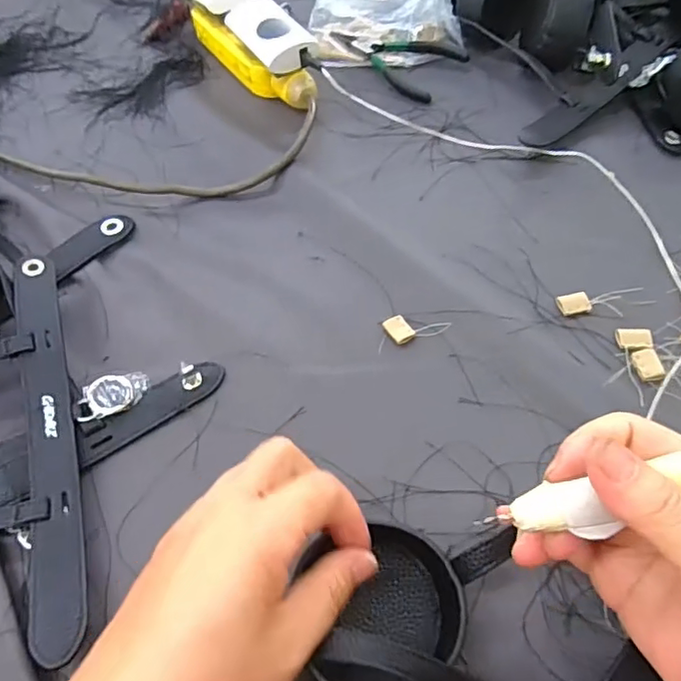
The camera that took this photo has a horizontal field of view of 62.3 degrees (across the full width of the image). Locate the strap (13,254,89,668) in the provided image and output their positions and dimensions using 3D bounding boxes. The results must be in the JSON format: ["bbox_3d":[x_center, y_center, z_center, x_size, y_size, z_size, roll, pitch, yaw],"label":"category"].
[{"bbox_3d":[-0.175,0.050,0.336,0.027,0.025,0.262,-18,56,-8],"label":"strap"}]

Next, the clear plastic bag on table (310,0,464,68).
[{"bbox_3d":[0.042,-0.348,0.581,0.135,0.066,0.127,-14,55,-5],"label":"clear plastic bag on table"}]

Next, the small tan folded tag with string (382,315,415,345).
[{"bbox_3d":[0.040,-0.008,0.380,0.016,0.004,0.021,-29,58,-15],"label":"small tan folded tag with string"}]

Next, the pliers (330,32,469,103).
[{"bbox_3d":[0.064,-0.292,0.572,0.080,0.012,0.142,-31,58,-16],"label":"pliers"}]

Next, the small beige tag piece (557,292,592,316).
[{"bbox_3d":[0.160,-0.025,0.385,0.022,0.004,0.016,-12,55,-4],"label":"small beige tag piece"}]

